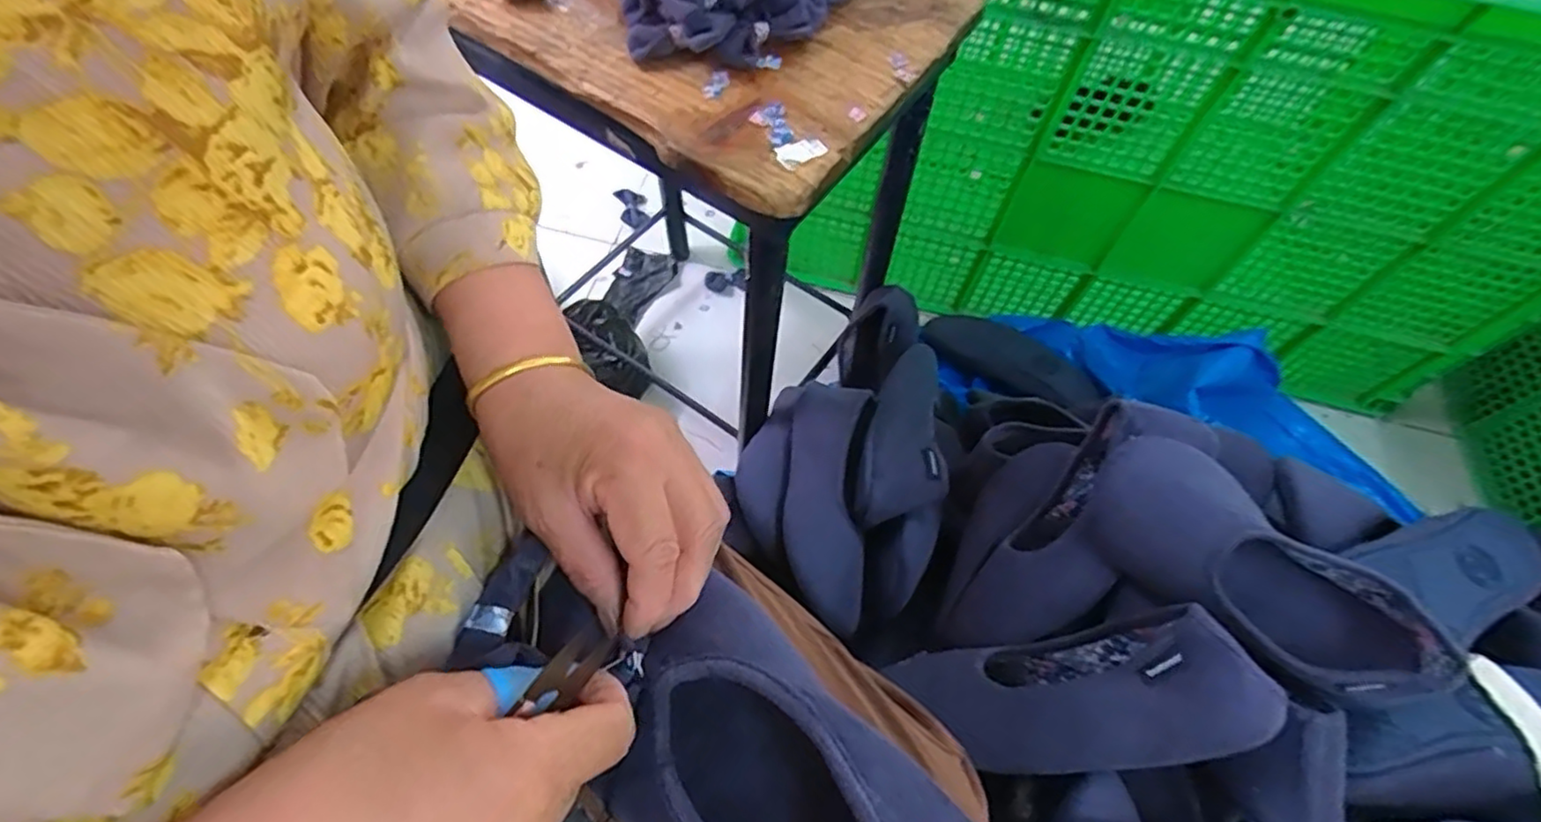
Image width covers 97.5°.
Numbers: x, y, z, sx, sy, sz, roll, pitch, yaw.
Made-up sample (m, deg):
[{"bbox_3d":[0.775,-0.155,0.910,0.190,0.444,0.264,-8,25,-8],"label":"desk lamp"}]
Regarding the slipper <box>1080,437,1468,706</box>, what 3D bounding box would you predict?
[{"bbox_3d":[0.333,0.115,0.467,0.237,0.070,0.101,35,64,15],"label":"slipper"}]

